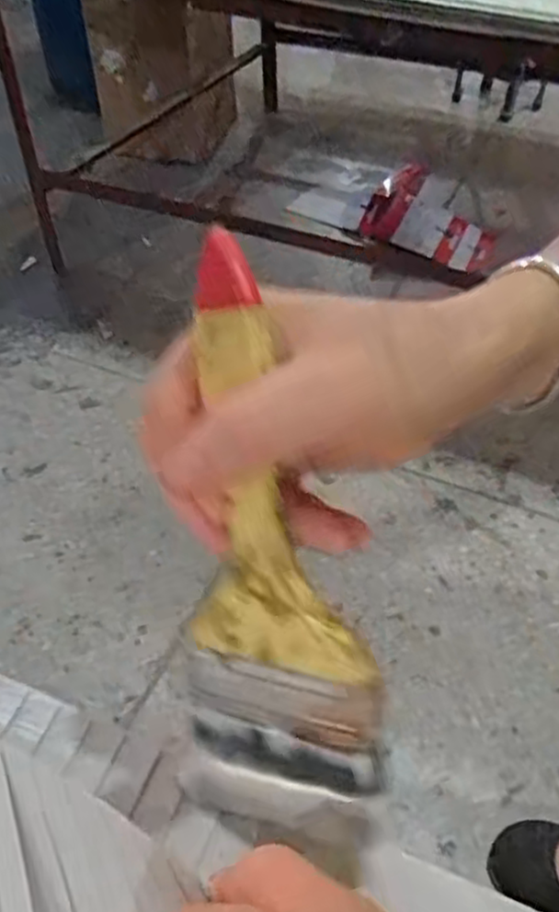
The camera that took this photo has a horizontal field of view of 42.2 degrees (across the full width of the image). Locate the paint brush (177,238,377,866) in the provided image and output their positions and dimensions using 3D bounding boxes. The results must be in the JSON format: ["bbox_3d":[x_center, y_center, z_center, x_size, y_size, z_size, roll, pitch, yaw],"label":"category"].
[{"bbox_3d":[0.001,0.034,0.228,0.071,0.191,0.019,10,21,26],"label":"paint brush"}]

